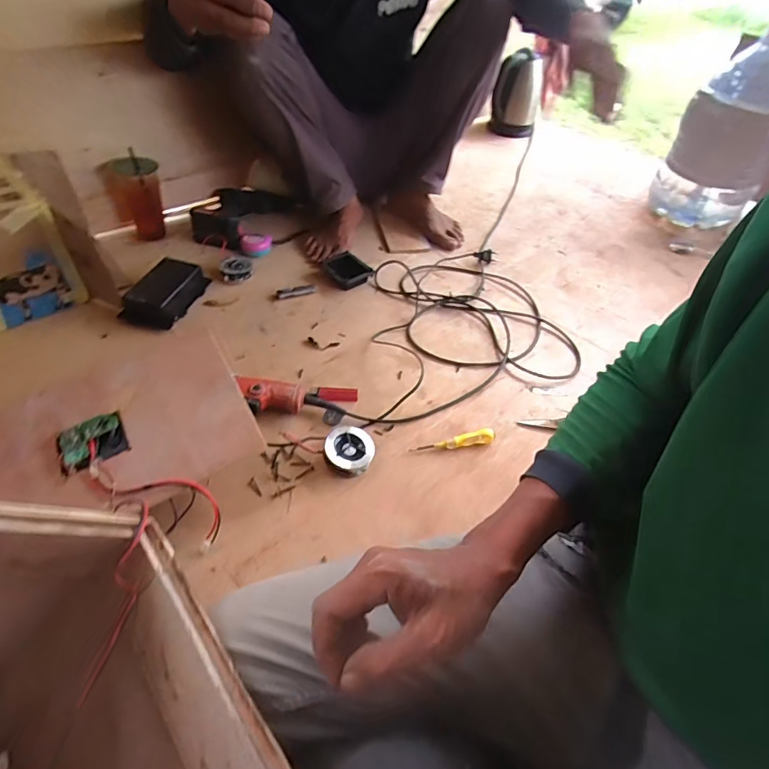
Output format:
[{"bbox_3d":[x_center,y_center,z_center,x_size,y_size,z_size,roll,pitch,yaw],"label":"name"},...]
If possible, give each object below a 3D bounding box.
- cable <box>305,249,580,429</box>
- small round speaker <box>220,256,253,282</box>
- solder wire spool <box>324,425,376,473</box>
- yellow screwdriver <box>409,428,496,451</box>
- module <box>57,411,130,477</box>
[{"bbox_3d":[0.086,-0.141,0.931,0.514,0.035,0.403,-13,51,-18],"label":"cable"},{"bbox_3d":[-0.311,-0.245,0.969,0.065,0.033,0.059,-15,52,-19],"label":"small round speaker"},{"bbox_3d":[-0.051,0.095,0.683,0.071,0.032,0.067,3,48,-4],"label":"solder wire spool"},{"bbox_3d":[0.108,0.091,0.714,0.130,0.025,0.020,-9,50,-14],"label":"yellow screwdriver"},{"bbox_3d":[-0.375,0.073,0.591,0.074,0.021,0.071,-24,55,-24],"label":"module"}]

